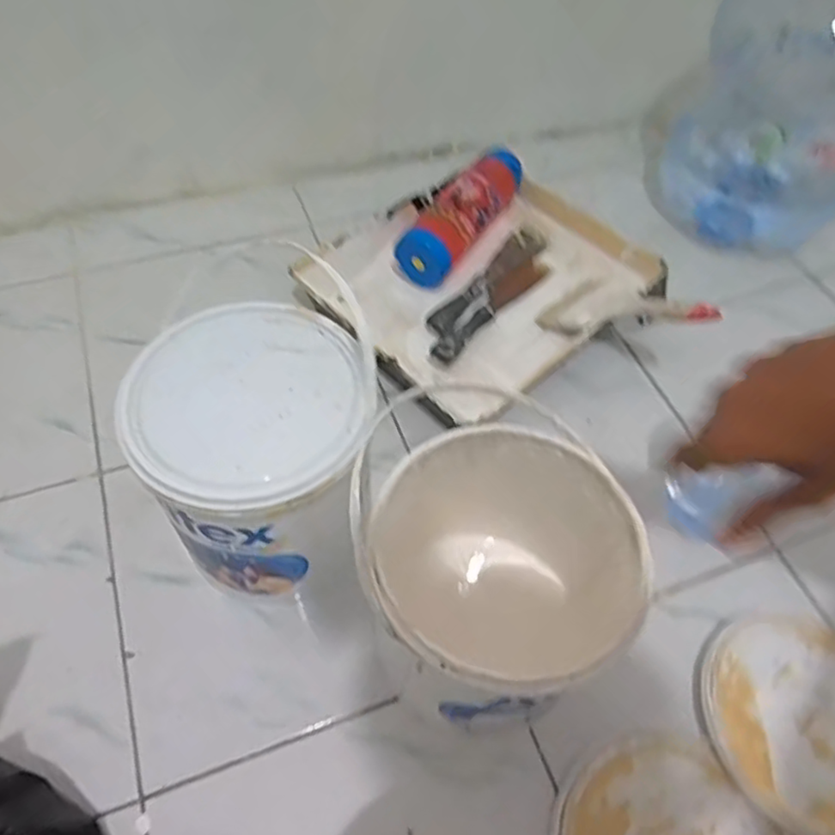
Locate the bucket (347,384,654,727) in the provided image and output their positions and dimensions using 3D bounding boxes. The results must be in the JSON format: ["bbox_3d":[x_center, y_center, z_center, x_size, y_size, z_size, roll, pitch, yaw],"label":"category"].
[{"bbox_3d":[0.044,0.117,0.501,0.212,0.191,0.190,37,61,20],"label":"bucket"}]

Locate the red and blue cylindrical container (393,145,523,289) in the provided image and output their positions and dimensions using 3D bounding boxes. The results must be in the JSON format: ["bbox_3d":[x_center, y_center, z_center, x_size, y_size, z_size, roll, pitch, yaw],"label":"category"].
[{"bbox_3d":[0.057,-0.246,0.785,0.066,0.060,0.199,32,60,17],"label":"red and blue cylindrical container"}]

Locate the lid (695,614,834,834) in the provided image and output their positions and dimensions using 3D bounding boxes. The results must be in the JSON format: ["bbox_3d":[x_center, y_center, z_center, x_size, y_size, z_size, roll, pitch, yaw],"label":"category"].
[{"bbox_3d":[0.327,0.254,0.536,0.182,0.014,0.170,2,56,-3],"label":"lid"}]

